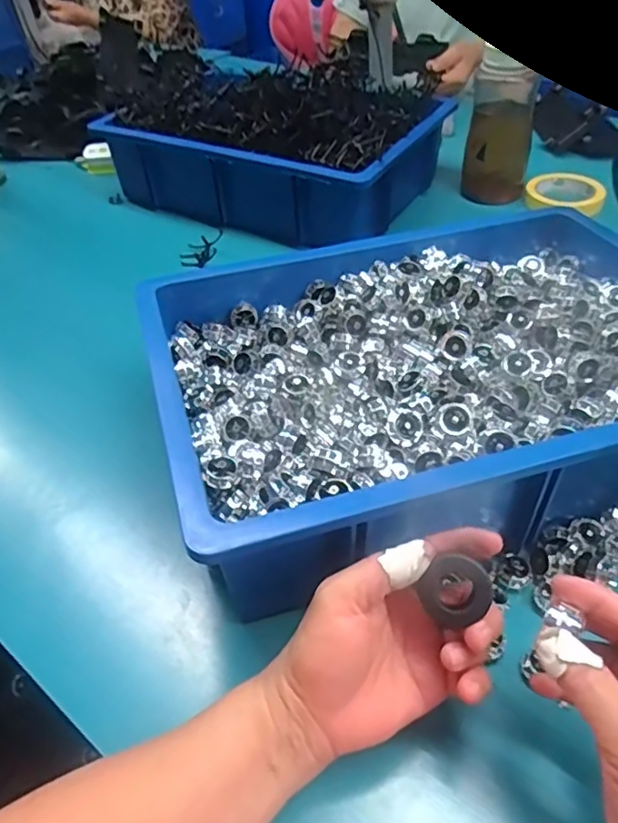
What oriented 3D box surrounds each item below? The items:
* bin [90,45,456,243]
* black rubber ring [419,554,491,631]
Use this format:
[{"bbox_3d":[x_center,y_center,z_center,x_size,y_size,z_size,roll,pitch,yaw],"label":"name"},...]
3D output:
[{"bbox_3d":[-0.040,-0.417,0.916,0.441,0.142,0.331,24,51,28],"label":"bin"},{"bbox_3d":[0.077,0.094,0.313,0.032,0.004,0.034,-2,80,11],"label":"black rubber ring"}]

